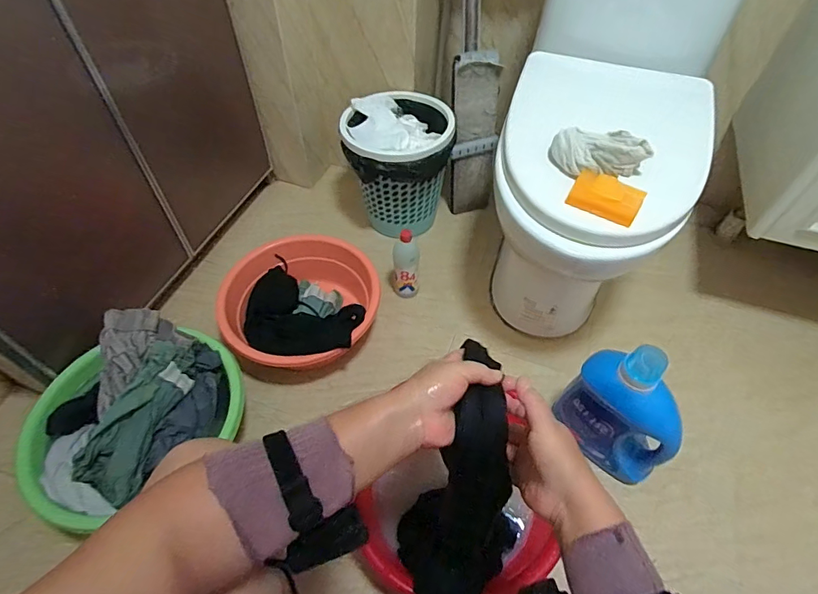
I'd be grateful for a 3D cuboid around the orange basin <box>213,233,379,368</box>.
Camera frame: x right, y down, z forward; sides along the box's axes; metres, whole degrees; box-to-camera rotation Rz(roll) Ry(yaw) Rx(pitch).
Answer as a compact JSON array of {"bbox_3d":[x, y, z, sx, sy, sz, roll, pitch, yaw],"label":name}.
[{"bbox_3d":[-0.238,0.025,1.012,0.339,0.133,0.327,35,60,23],"label":"orange basin"}]

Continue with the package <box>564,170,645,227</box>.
[{"bbox_3d":[0.295,-0.151,0.672,0.100,0.034,0.054,27,57,19],"label":"package"}]

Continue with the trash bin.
[{"bbox_3d":[-0.029,-0.333,1.165,0.254,0.277,0.255,-7,53,-6],"label":"trash bin"}]

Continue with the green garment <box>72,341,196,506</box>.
[{"bbox_3d":[-0.471,0.210,0.792,0.109,0.079,0.260,13,53,9],"label":"green garment"}]

